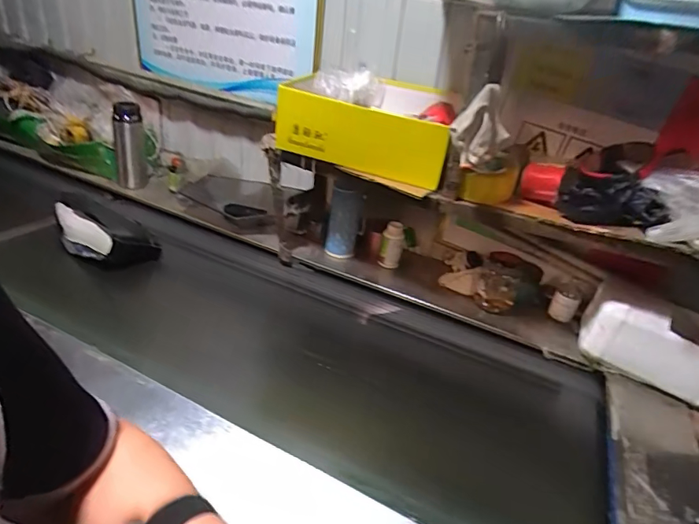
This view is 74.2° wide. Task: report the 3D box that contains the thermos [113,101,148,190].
[{"bbox_3d":[-0.590,-0.306,1.241,0.077,0.220,0.058,-9,34,-26],"label":"thermos"}]

